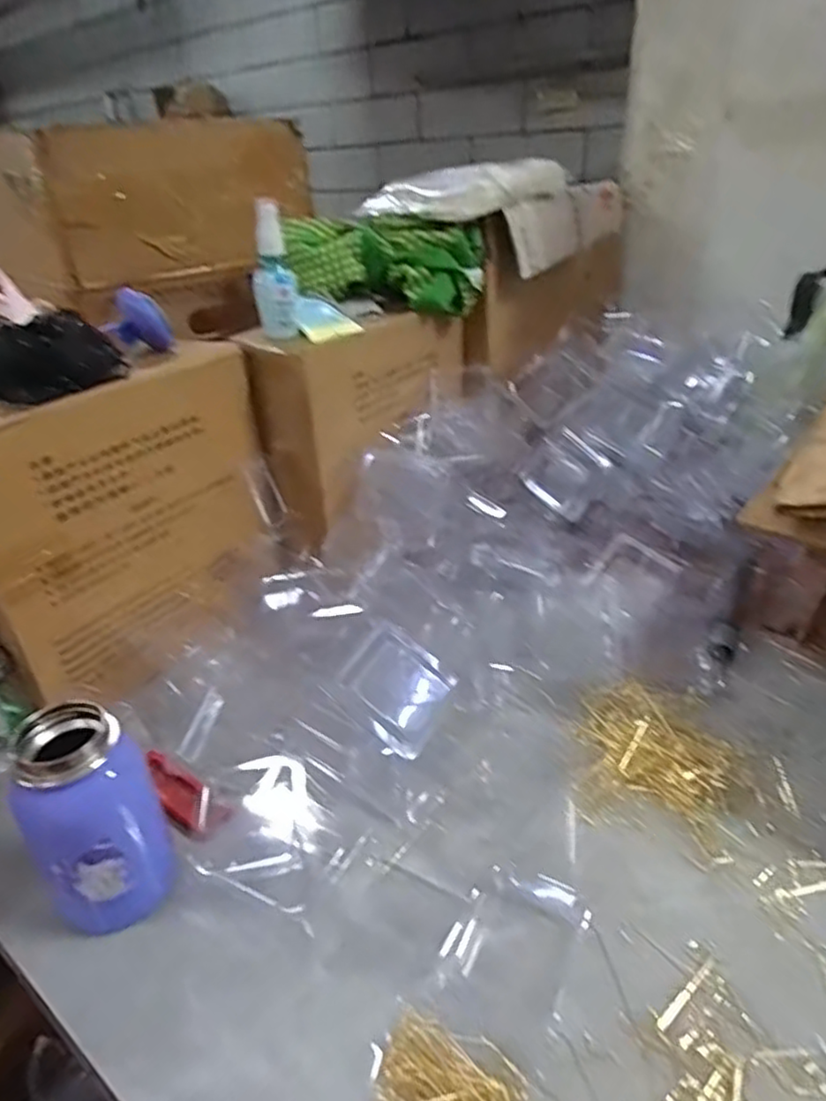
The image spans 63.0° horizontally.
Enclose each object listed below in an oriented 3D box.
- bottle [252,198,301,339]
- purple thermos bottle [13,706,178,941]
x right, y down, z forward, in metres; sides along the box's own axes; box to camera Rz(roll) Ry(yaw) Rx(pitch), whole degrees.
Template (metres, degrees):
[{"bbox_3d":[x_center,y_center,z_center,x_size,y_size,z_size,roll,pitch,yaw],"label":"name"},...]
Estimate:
[{"bbox_3d":[-0.128,-0.260,0.618,0.031,0.107,0.032,0,30,5],"label":"bottle"},{"bbox_3d":[-0.196,0.168,0.414,0.066,0.140,0.063,-27,40,-37],"label":"purple thermos bottle"}]

